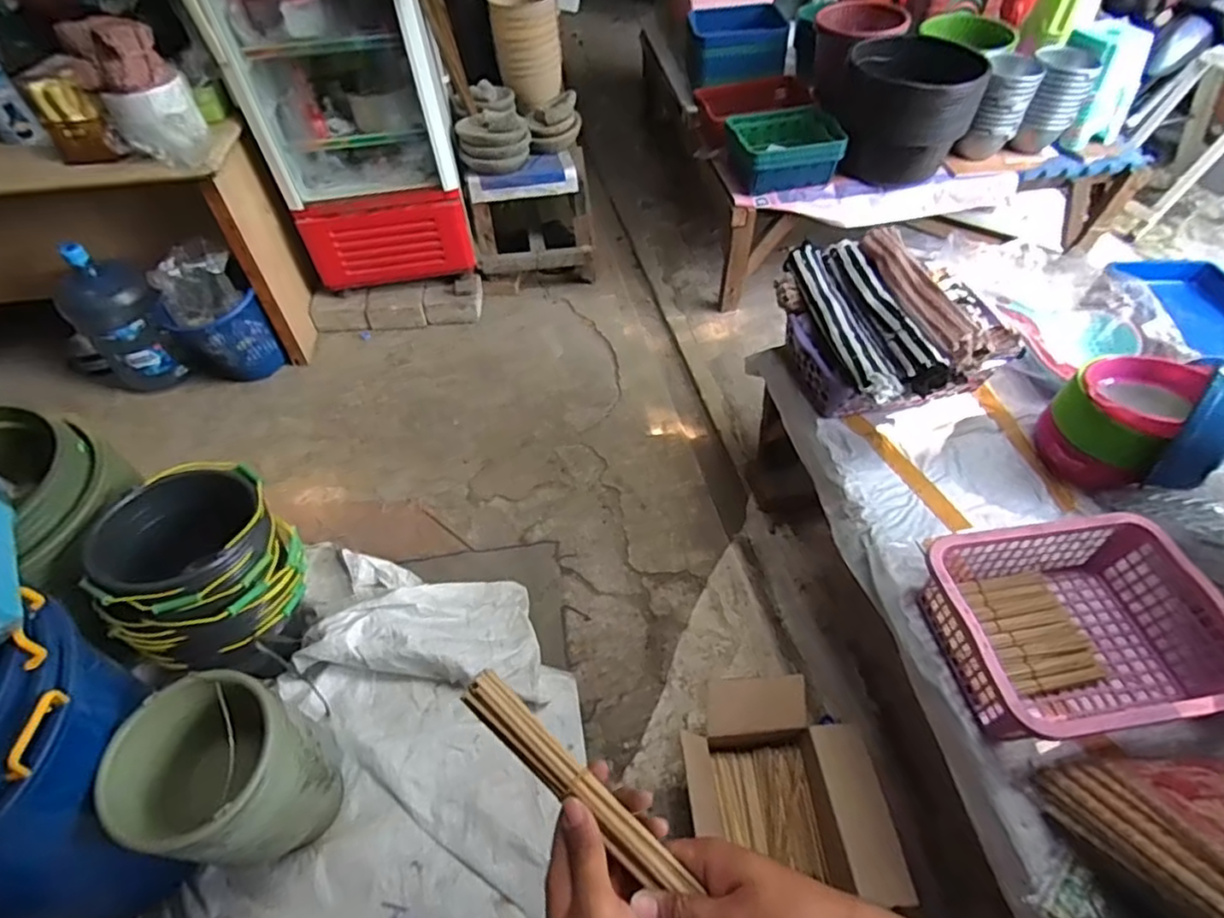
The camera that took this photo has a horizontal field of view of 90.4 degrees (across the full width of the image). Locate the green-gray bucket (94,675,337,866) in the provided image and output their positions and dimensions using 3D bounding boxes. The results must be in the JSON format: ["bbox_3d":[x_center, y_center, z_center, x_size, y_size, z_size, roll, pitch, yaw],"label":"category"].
[{"bbox_3d":[-0.609,0.540,1.021,0.225,0.393,0.221,-1,51,2],"label":"green-gray bucket"}]

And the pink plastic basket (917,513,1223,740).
[{"bbox_3d":[0.705,0.260,0.937,0.385,0.132,0.302,-10,51,-5],"label":"pink plastic basket"}]

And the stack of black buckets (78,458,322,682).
[{"bbox_3d":[-0.770,0.256,1.233,0.269,0.410,0.302,6,51,4],"label":"stack of black buckets"}]

